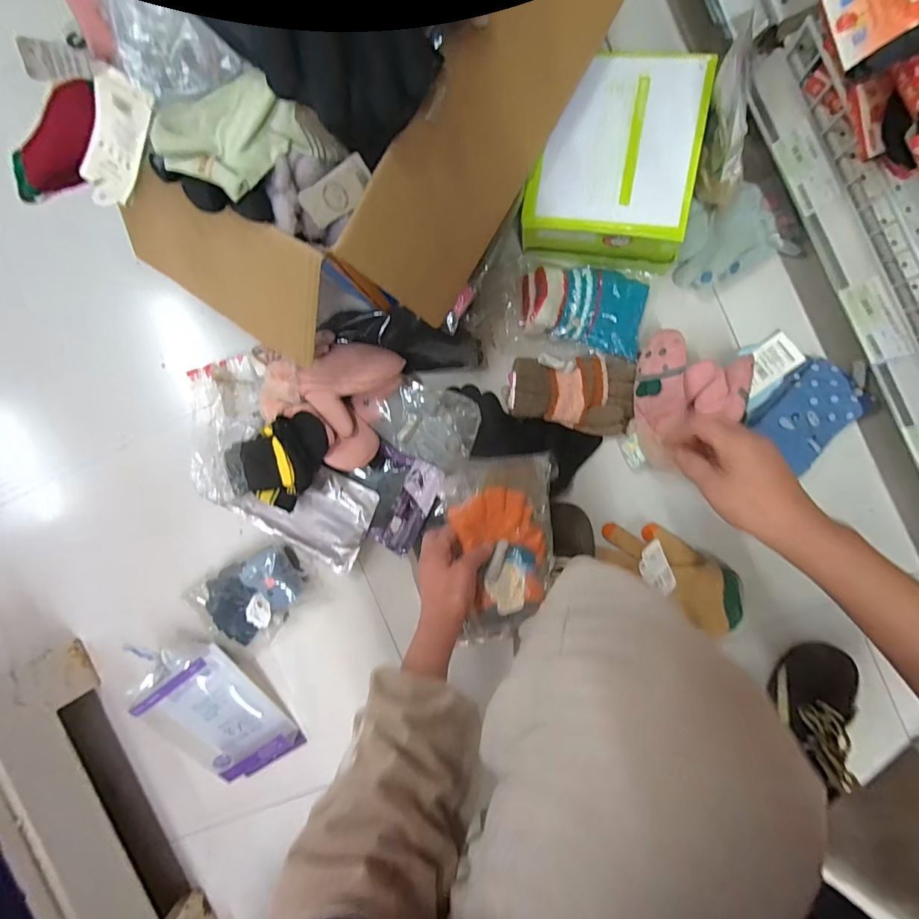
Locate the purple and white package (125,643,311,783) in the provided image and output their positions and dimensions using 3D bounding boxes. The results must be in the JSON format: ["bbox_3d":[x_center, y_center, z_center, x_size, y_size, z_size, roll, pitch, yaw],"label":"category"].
[{"bbox_3d":[-0.355,0.357,0.641,0.124,0.087,0.246,-35,89,6],"label":"purple and white package"}]

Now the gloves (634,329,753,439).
[{"bbox_3d":[0.285,-0.089,0.546,0.121,0.047,0.122,9,93,5],"label":"gloves"}]

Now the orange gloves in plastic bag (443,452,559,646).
[{"bbox_3d":[0.053,0.099,0.516,0.121,0.047,0.200,-6,92,6],"label":"orange gloves in plastic bag"}]

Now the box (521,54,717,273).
[{"bbox_3d":[0.190,-0.350,0.537,0.191,0.077,0.213,13,94,5],"label":"box"}]

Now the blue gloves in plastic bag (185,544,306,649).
[{"bbox_3d":[-0.309,0.210,0.653,0.193,0.047,0.128,-31,89,6],"label":"blue gloves in plastic bag"}]

